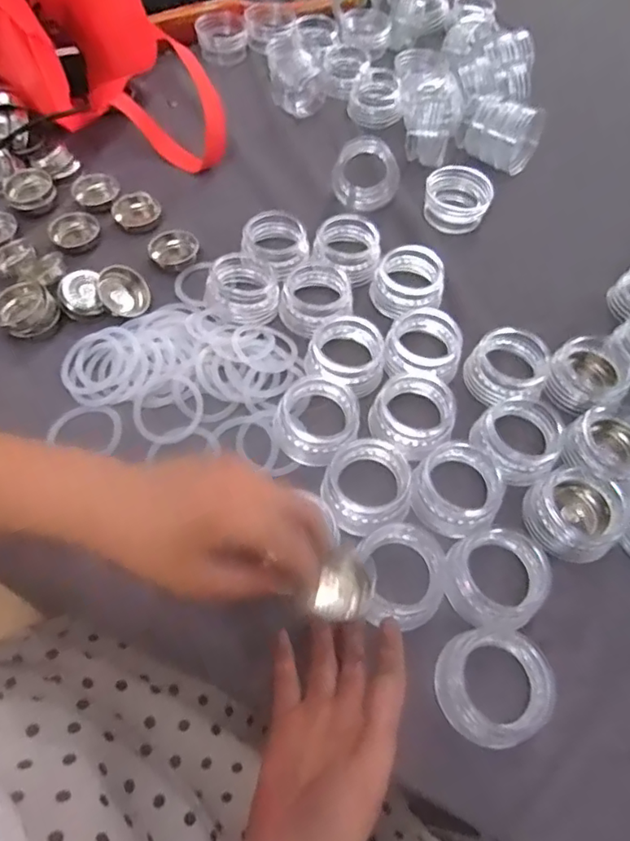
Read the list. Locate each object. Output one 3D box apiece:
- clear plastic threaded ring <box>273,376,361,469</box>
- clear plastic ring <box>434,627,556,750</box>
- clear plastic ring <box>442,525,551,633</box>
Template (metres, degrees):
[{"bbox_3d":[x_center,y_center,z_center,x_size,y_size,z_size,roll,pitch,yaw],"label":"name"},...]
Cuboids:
[{"bbox_3d":[0.002,0.001,0.421,0.064,0.026,0.069,1,61,-2],"label":"clear plastic threaded ring"},{"bbox_3d":[0.109,0.159,0.335,0.068,0.024,0.063,1,61,-2],"label":"clear plastic ring"},{"bbox_3d":[0.120,0.104,0.366,0.069,0.029,0.062,-19,63,-13],"label":"clear plastic ring"}]

